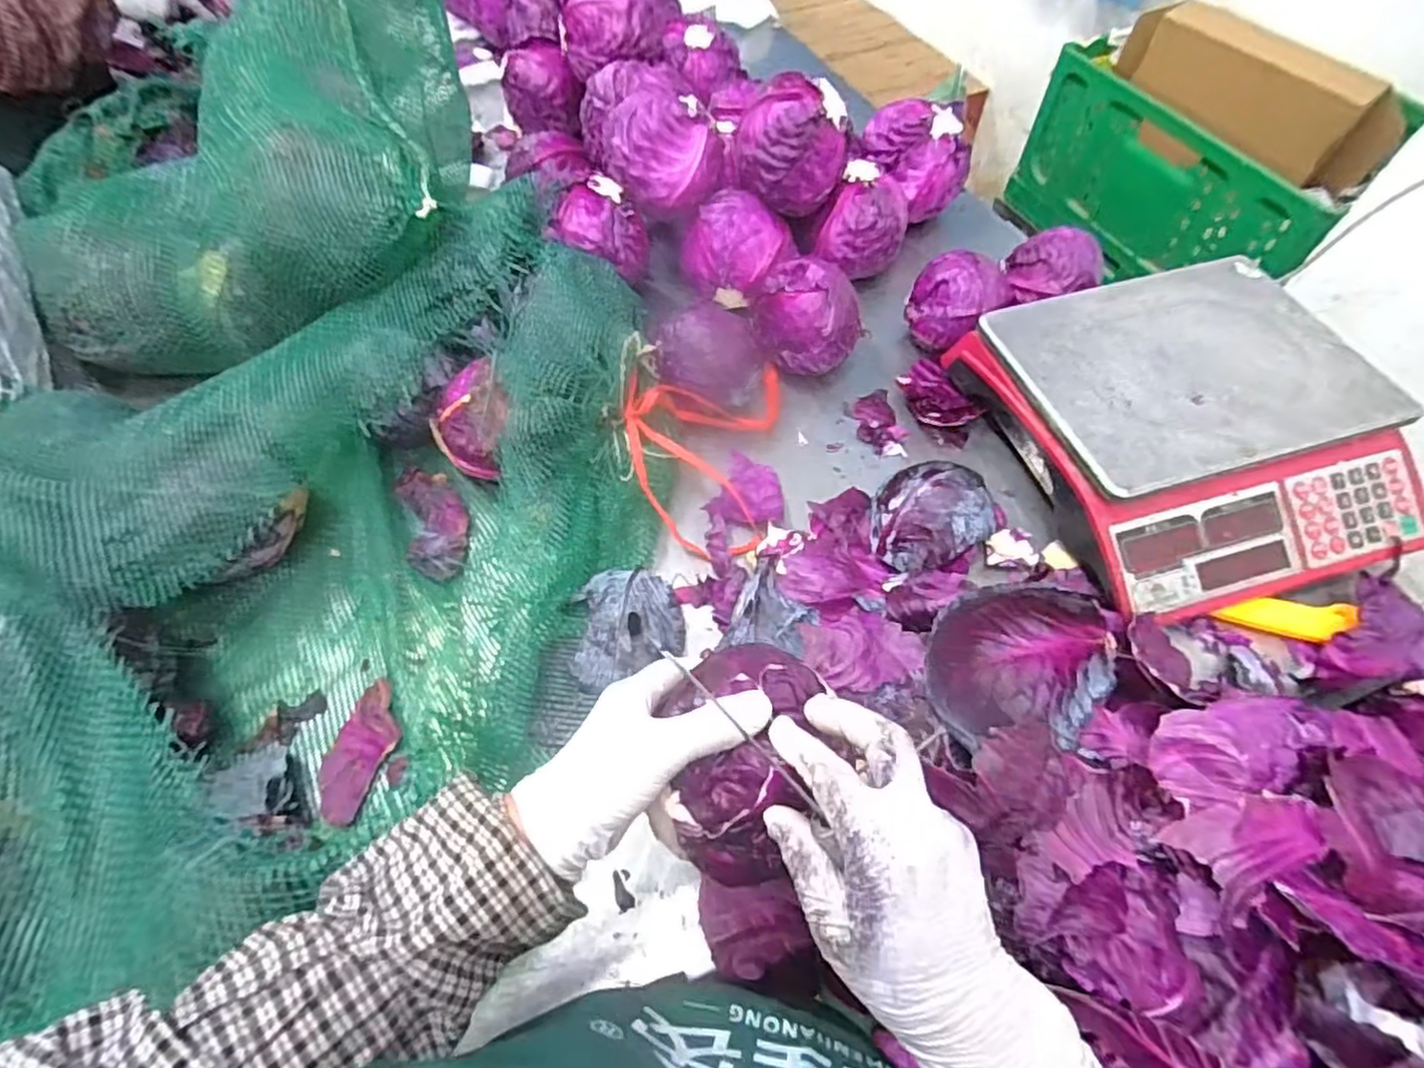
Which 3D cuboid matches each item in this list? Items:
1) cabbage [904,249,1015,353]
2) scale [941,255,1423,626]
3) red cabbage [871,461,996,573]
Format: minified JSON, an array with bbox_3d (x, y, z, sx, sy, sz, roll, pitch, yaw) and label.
[{"bbox_3d":[0.258,-0.247,0.700,0.095,0.078,0.090,34,64,19],"label":"cabbage"},{"bbox_3d":[0.427,-0.098,0.592,0.294,0.091,0.301,-12,59,-8],"label":"scale"},{"bbox_3d":[0.191,-0.014,0.582,0.099,0.069,0.099,25,61,15],"label":"red cabbage"}]

